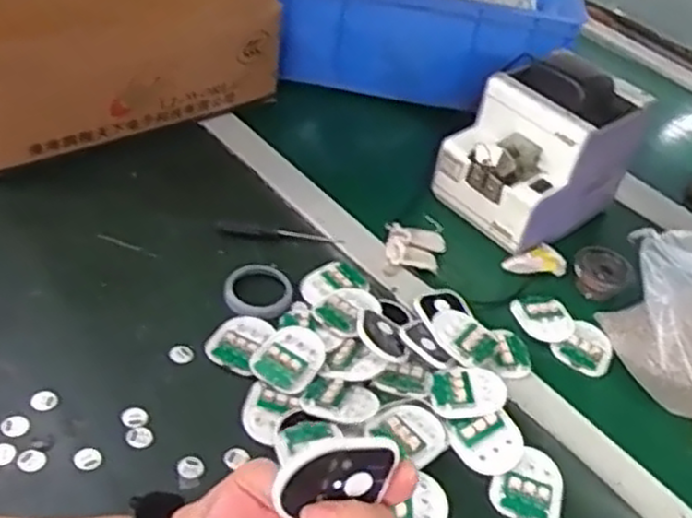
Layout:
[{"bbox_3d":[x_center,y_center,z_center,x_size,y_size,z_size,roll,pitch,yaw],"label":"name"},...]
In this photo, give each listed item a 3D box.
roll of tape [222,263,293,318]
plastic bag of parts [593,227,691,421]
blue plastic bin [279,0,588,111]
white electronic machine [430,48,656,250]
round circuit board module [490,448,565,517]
[{"bbox_3d":[-0.076,0.026,0.656,0.059,0.008,0.062,6,43,-6],"label":"roll of tape"},{"bbox_3d":[0.288,0.046,0.611,0.096,0.140,0.116,0,44,-9],"label":"plastic bag of parts"},{"bbox_3d":[0.092,-0.338,0.997,0.389,0.150,0.379,9,43,1],"label":"blue plastic bin"},{"bbox_3d":[0.202,-0.114,0.757,0.179,0.147,0.123,-24,52,-30],"label":"white electronic machine"},{"bbox_3d":[0.137,0.168,0.546,0.049,0.014,0.056,25,44,14],"label":"round circuit board module"}]

